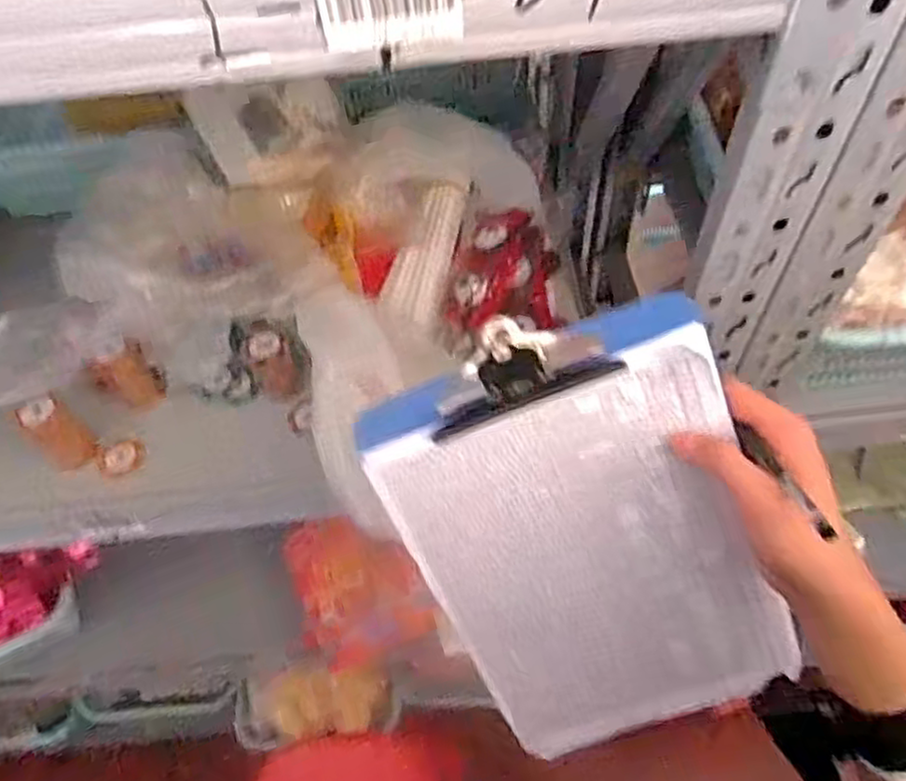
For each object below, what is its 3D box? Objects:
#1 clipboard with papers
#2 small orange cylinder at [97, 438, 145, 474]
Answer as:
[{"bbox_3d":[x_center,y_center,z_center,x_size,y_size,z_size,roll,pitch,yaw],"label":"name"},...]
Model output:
[{"bbox_3d":[0.091,0.108,0.457,0.205,0.322,0.022,-21,23,9],"label":"clipboard with papers"},{"bbox_3d":[-0.293,0.060,0.622,0.040,0.009,0.032,-16,69,-9],"label":"small orange cylinder"}]

